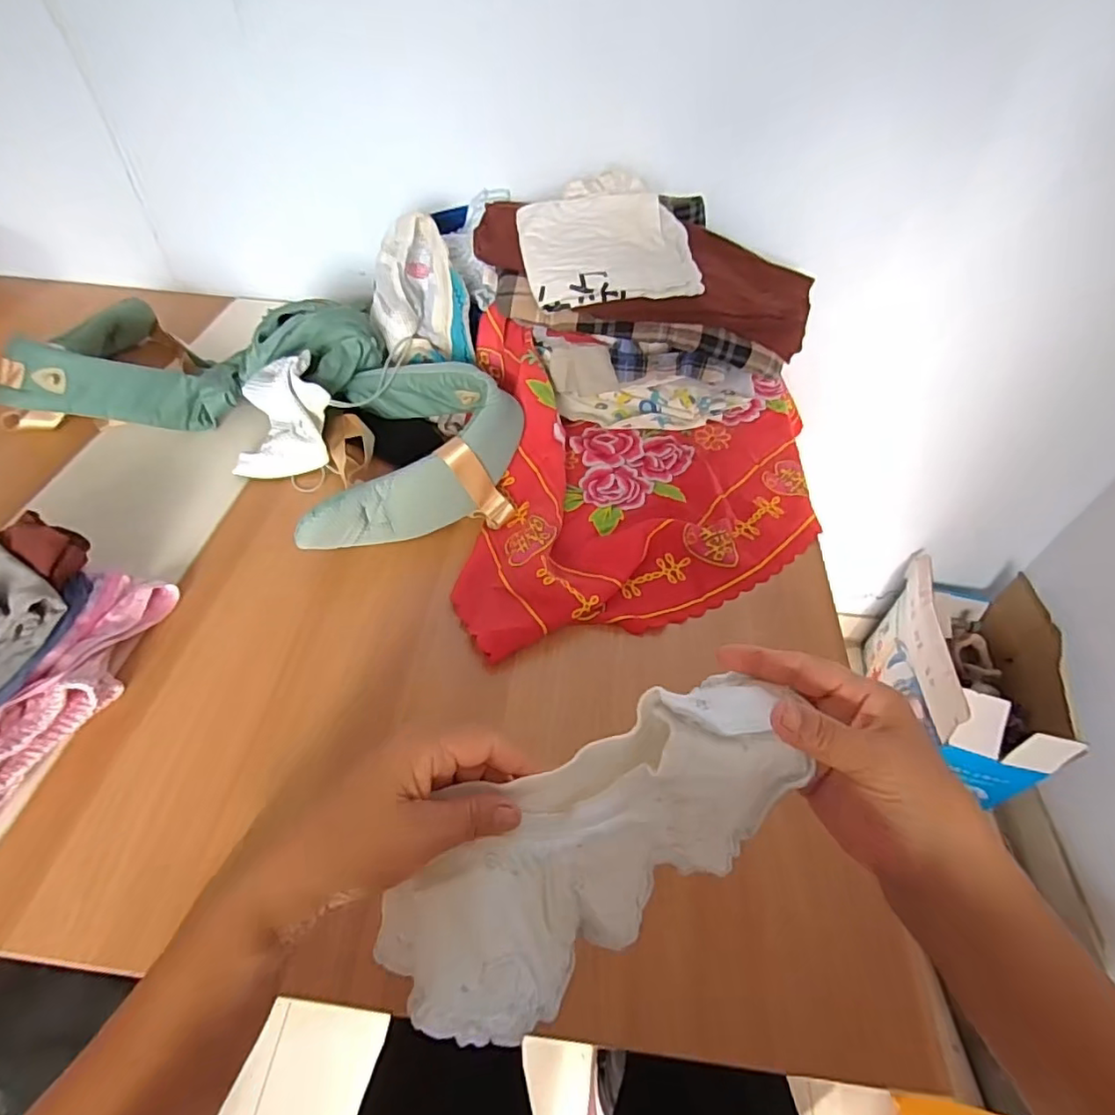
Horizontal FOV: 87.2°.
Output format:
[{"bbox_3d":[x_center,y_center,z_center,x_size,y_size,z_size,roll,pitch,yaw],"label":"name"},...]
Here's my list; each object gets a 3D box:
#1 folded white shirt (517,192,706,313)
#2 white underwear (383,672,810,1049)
[{"bbox_3d":[0.052,-0.353,0.638,0.182,0.029,0.169,-7,73,-5],"label":"folded white shirt"},{"bbox_3d":[0.020,0.152,0.305,0.230,0.076,0.083,-35,58,-6],"label":"white underwear"}]

